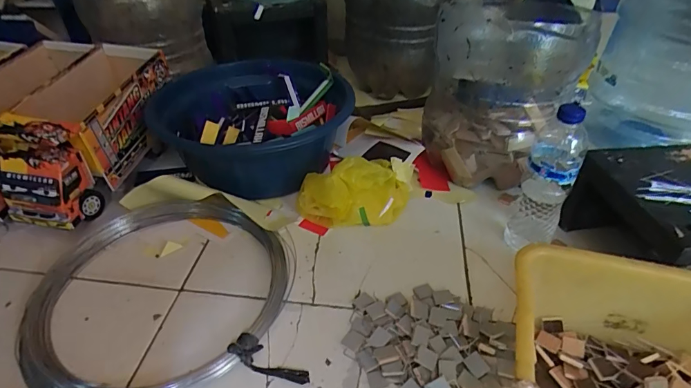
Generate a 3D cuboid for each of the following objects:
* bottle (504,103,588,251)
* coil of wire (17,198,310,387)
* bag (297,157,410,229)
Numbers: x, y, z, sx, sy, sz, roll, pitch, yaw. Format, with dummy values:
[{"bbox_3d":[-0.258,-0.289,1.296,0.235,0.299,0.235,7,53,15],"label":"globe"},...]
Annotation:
[{"bbox_3d":[0.276,-0.015,0.566,0.063,0.219,0.059,21,44,26],"label":"bottle"},{"bbox_3d":[-0.251,0.122,0.556,0.339,0.038,0.337,0,39,0],"label":"coil of wire"},{"bbox_3d":[0.017,-0.001,0.660,0.181,0.094,0.073,-11,40,-14],"label":"bag"}]

